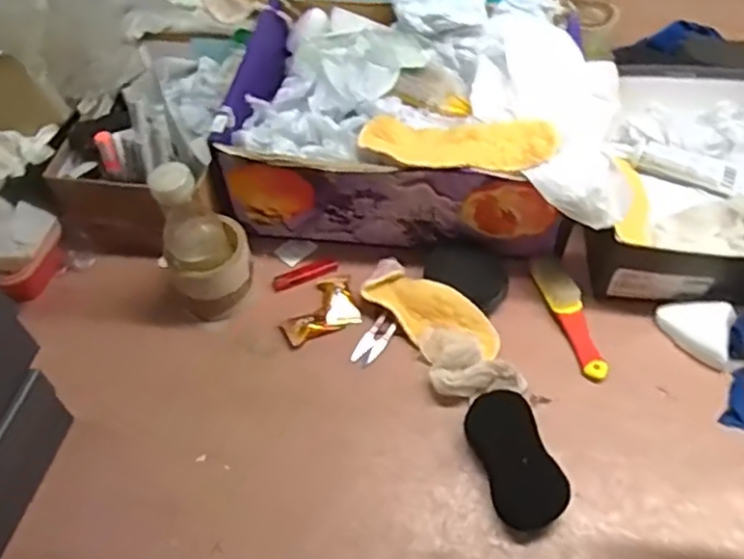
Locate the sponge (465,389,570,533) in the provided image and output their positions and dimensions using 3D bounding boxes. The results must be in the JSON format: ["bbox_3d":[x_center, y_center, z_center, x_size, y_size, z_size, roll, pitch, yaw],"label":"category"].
[{"bbox_3d":[0.133,0.167,0.633,0.061,0.027,0.126,-16,54,-8],"label":"sponge"}]

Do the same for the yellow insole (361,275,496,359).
[{"bbox_3d":[0.068,0.041,0.734,0.071,0.029,0.149,-40,60,-23],"label":"yellow insole"}]

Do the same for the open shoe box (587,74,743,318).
[{"bbox_3d":[0.408,-0.121,0.799,0.233,0.087,0.345,7,54,9],"label":"open shoe box"}]

